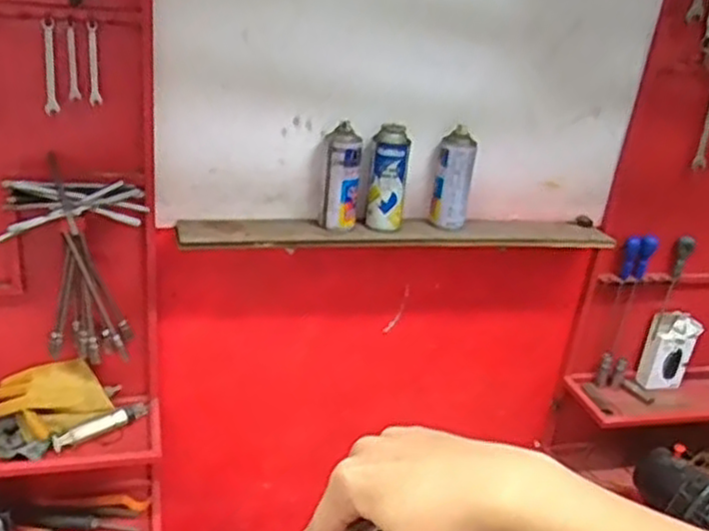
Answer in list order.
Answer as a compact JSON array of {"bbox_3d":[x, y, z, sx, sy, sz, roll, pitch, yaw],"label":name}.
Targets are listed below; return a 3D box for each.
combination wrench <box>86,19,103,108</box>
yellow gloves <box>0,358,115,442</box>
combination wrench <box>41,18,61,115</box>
[{"bbox_3d":[-0.382,-0.298,1.097,0.018,0.119,0.004,-5,21,-26],"label":"combination wrench"},{"bbox_3d":[-0.512,0.227,1.255,0.202,0.075,0.090,-5,27,-24],"label":"yellow gloves"},{"bbox_3d":[-0.438,-0.288,1.075,0.021,0.133,0.004,-3,20,-23],"label":"combination wrench"}]

